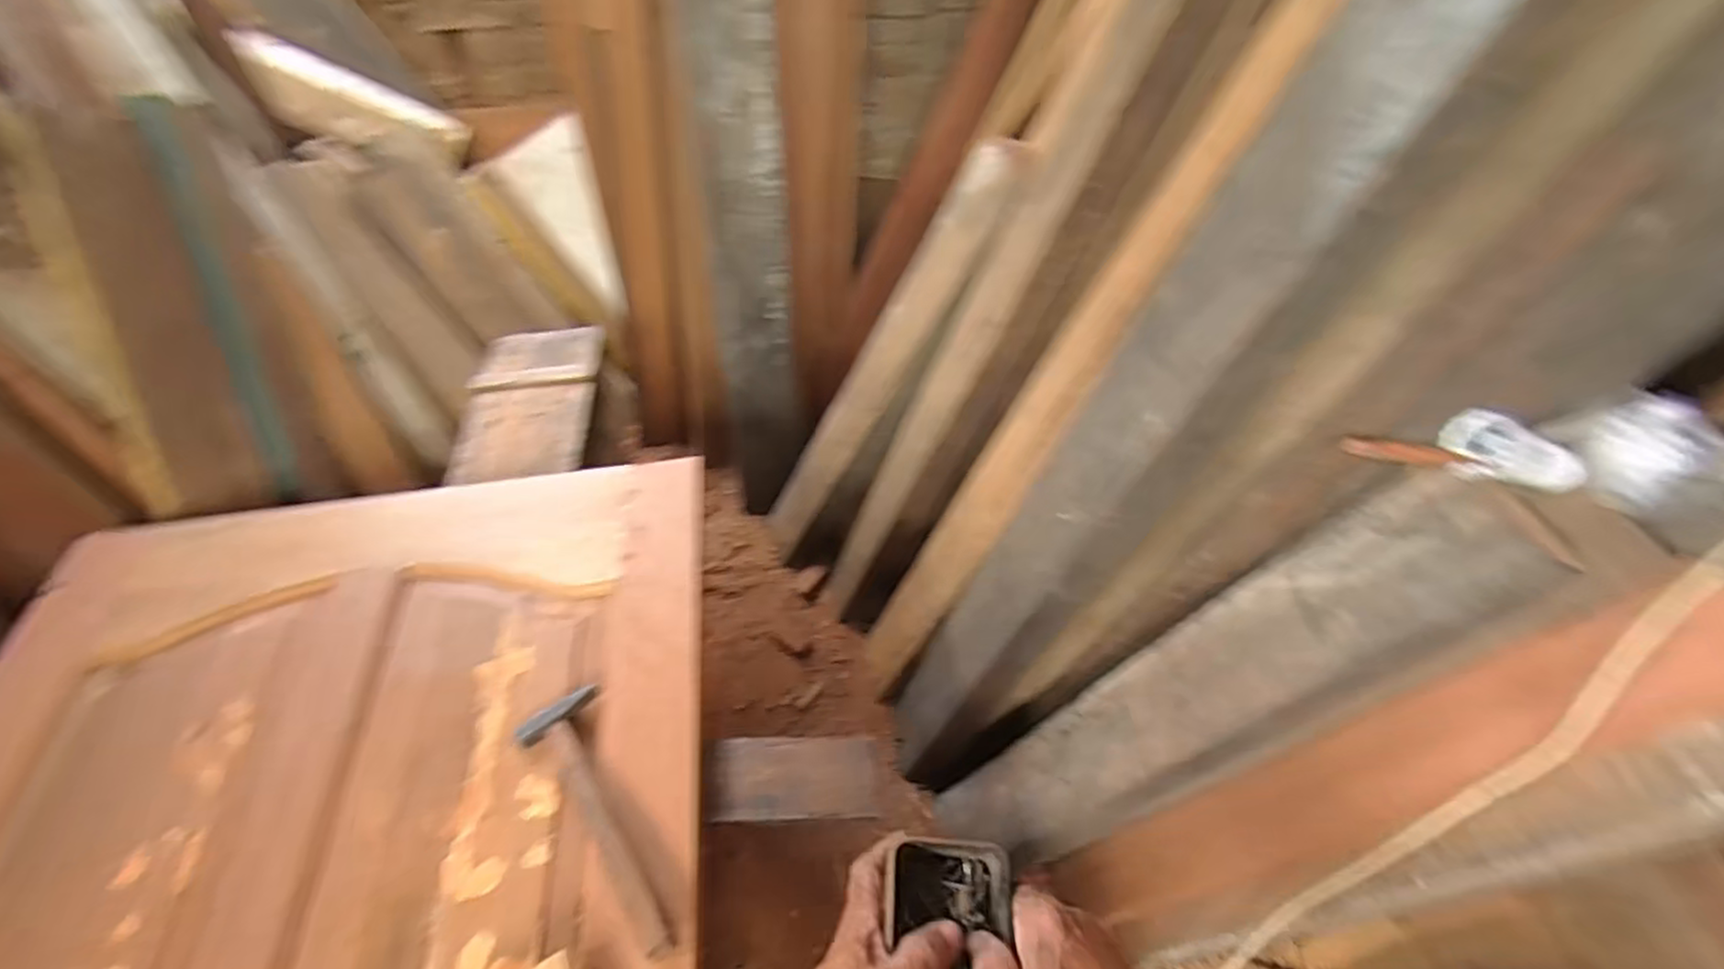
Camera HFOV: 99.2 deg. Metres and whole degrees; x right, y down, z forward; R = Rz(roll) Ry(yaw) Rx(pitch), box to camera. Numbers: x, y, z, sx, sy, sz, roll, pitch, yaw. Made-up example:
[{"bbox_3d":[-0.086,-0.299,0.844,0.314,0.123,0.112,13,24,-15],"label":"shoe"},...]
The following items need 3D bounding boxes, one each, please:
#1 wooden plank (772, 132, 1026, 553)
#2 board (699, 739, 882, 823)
[{"bbox_3d":[0.014,-0.180,1.317,0.036,0.940,0.147,-5,56,-32],"label":"wooden plank"},{"bbox_3d":[-0.074,0.312,0.777,0.182,0.021,0.082,0,50,-2],"label":"board"}]

